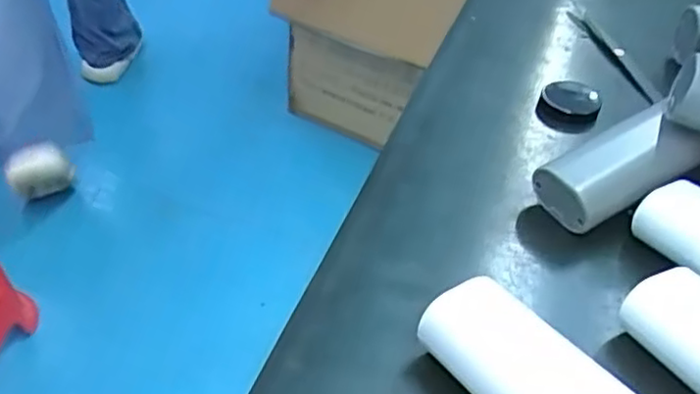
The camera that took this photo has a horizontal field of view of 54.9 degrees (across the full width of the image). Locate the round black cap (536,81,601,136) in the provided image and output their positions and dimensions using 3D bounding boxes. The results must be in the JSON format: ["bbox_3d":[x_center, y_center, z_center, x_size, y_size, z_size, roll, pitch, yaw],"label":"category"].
[{"bbox_3d":[0.111,-0.045,0.345,0.029,0.017,0.029,3,42,-3],"label":"round black cap"}]

